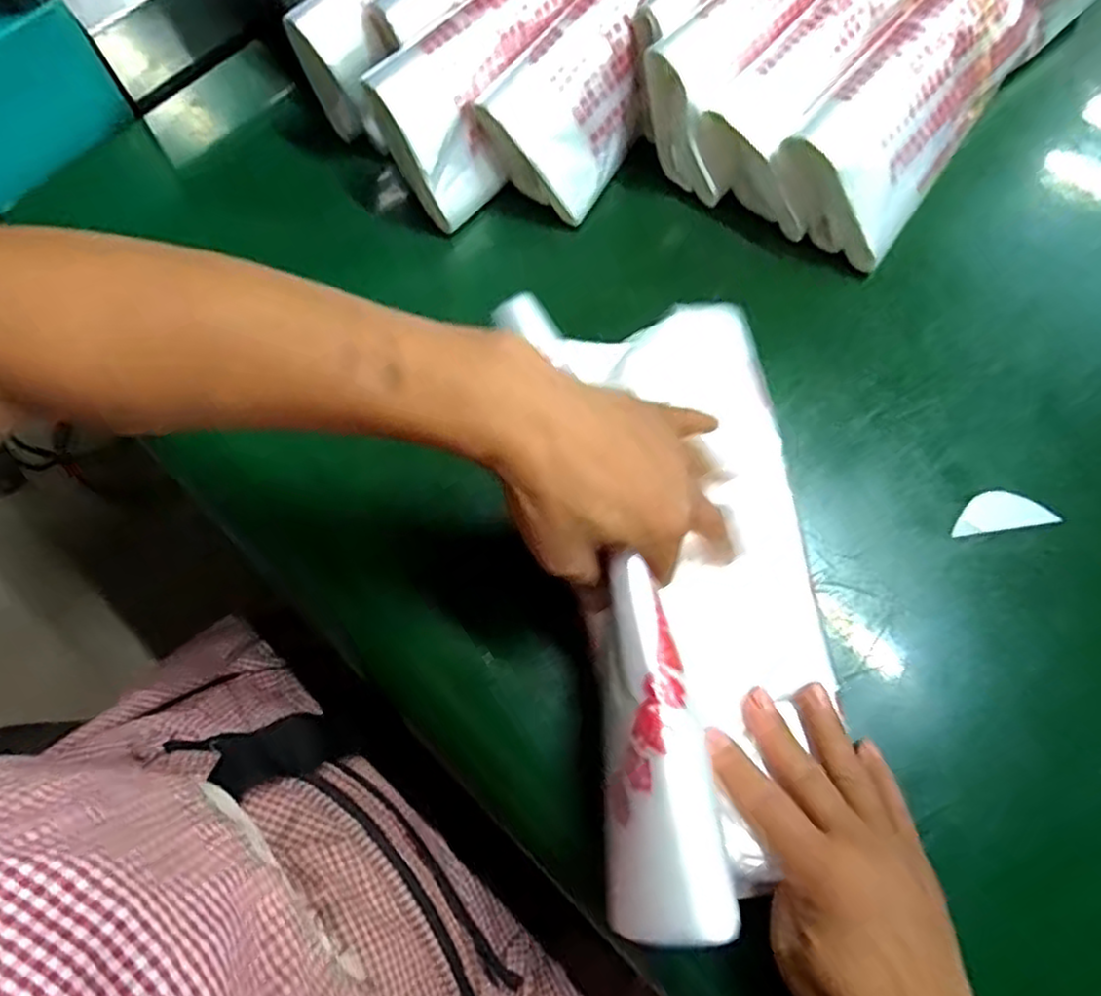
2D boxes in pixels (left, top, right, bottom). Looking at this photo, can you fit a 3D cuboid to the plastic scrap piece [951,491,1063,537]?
[{"bbox_3d":[0.251,0.007,0.399,0.055,0.004,0.022,-7,73,-2],"label":"plastic scrap piece"}]

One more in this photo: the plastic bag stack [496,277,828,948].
[{"bbox_3d":[0.070,0.029,0.349,0.131,0.074,0.299,-8,73,-3],"label":"plastic bag stack"}]

